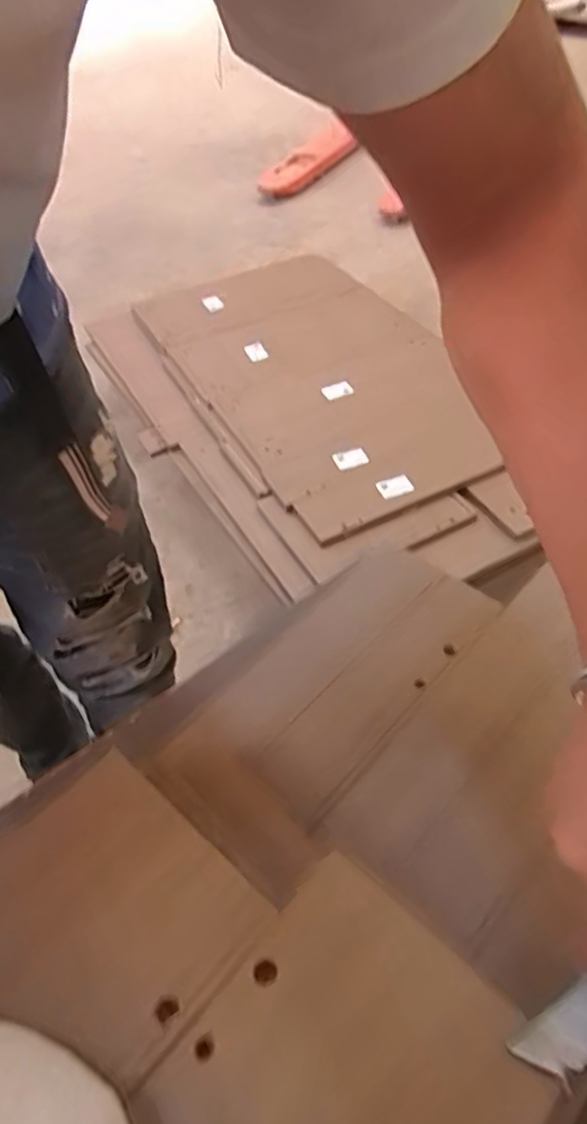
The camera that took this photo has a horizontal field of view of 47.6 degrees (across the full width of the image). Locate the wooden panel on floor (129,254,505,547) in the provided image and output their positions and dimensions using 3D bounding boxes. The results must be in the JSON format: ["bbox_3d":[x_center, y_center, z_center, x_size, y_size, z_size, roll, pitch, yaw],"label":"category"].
[{"bbox_3d":[0.051,-0.448,1.505,0.581,0.043,0.949,-23,52,-16],"label":"wooden panel on floor"}]

